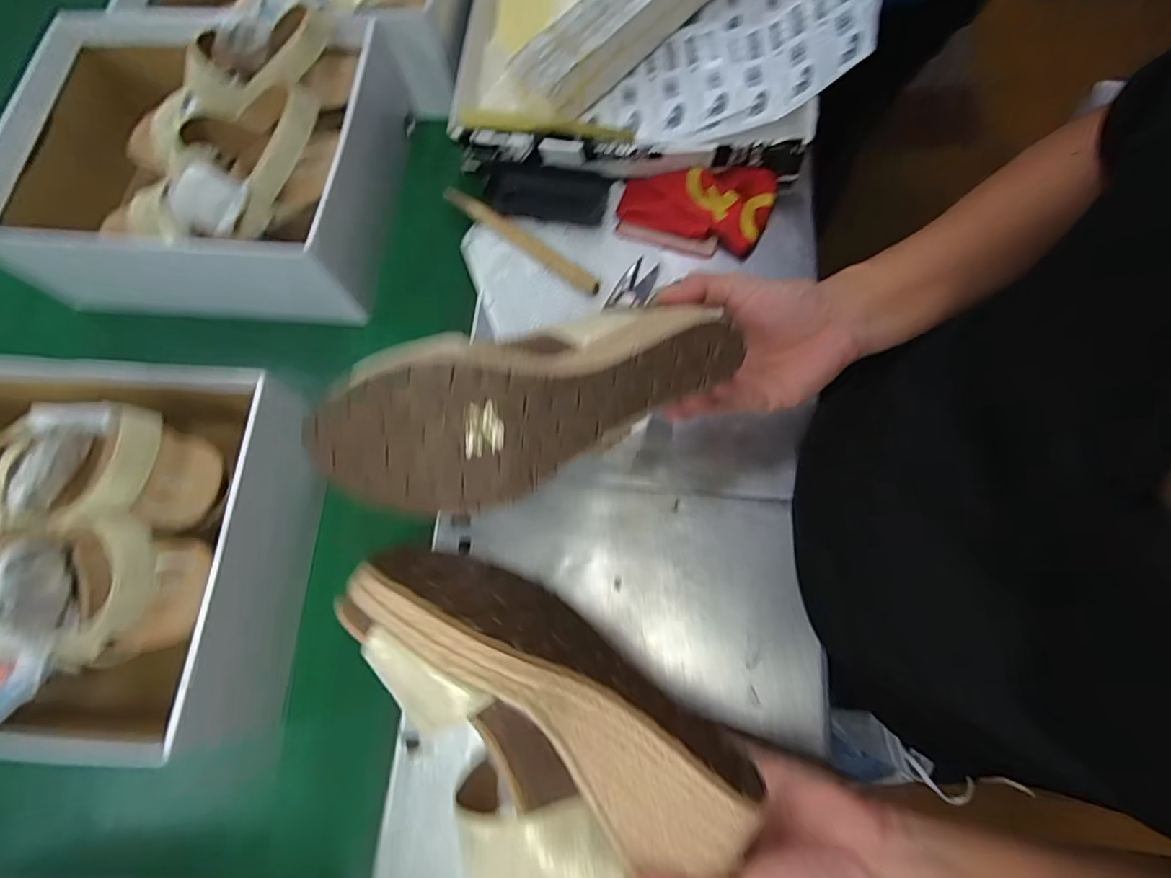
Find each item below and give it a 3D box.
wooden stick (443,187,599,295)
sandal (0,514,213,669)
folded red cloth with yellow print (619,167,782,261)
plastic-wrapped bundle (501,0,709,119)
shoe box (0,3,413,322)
[{"bbox_3d":[-0.061,-0.183,0.503,0.177,0.011,0.015,38,76,14],"label":"wooden stick"},{"bbox_3d":[-0.326,0.101,0.358,0.140,0.078,0.080,-5,71,1],"label":"sandal"},{"bbox_3d":[0.097,-0.203,0.491,0.132,0.029,0.068,4,71,4],"label":"folded red cloth with yellow print"},{"bbox_3d":[0.037,-0.400,0.524,0.055,0.058,0.267,40,77,14],"label":"plastic-wrapped bundle"},{"bbox_3d":[-0.332,-0.245,0.494,0.294,0.123,0.248,4,71,4],"label":"shoe box"}]

